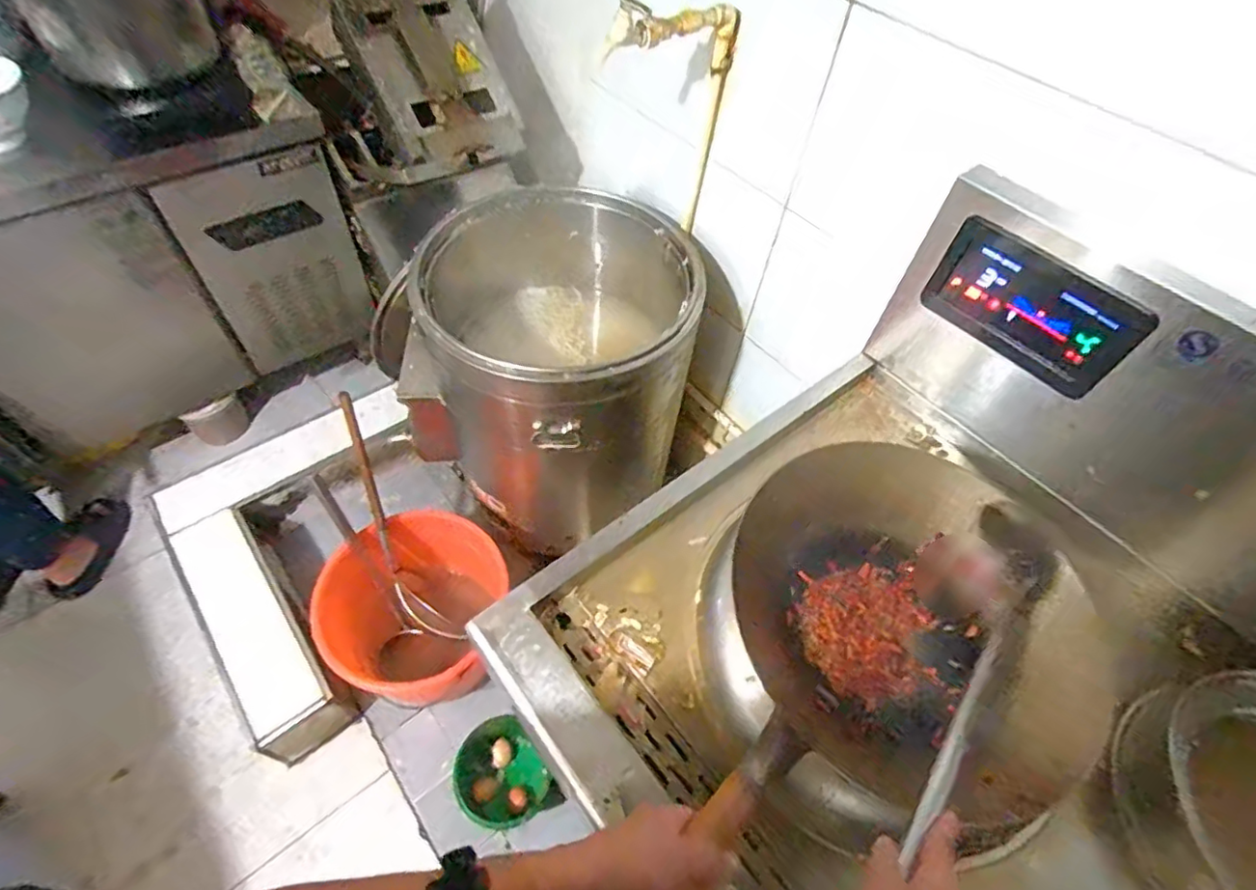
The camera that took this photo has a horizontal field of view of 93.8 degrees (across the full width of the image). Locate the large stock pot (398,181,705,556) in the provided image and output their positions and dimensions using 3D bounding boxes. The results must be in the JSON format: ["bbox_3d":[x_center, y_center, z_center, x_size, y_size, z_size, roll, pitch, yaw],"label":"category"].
[{"bbox_3d":[-0.162,-0.168,1.380,0.560,0.625,0.577,3,54,-4],"label":"large stock pot"}]

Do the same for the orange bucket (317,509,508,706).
[{"bbox_3d":[-0.477,0.375,1.306,0.357,0.302,0.377,3,54,-4],"label":"orange bucket"}]

